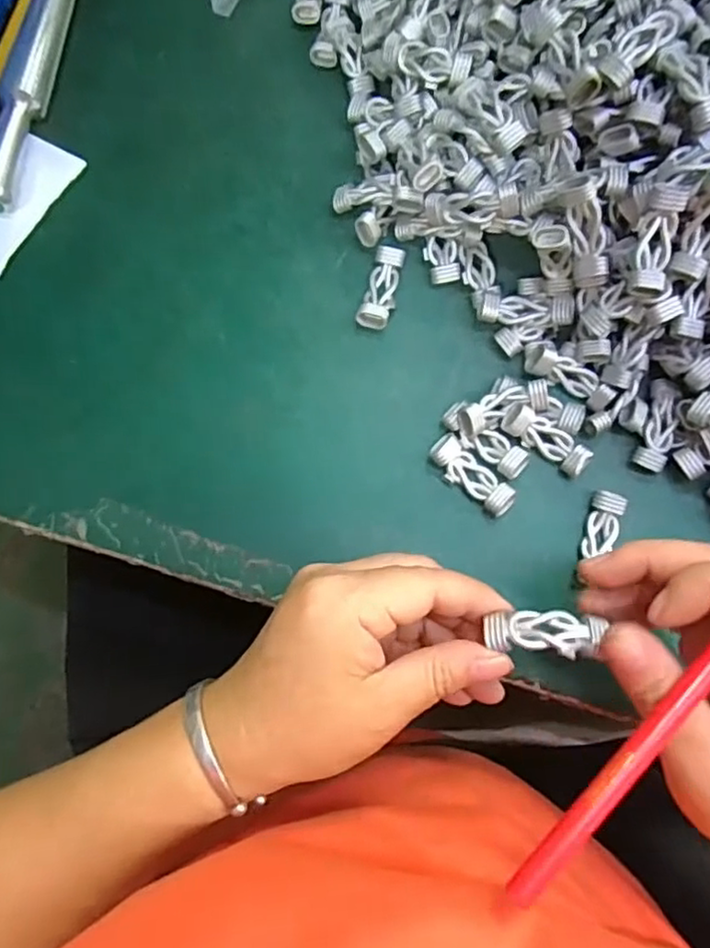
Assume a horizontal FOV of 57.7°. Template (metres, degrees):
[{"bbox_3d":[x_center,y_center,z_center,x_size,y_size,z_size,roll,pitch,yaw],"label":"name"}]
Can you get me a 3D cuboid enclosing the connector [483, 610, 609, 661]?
[{"bbox_3d":[0.071,0.059,0.240,0.043,0.008,0.016,0,79,7],"label":"connector"}]

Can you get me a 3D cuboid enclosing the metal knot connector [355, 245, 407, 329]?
[{"bbox_3d":[0.014,-0.095,0.328,0.015,0.008,0.045,16,80,4],"label":"metal knot connector"}]

